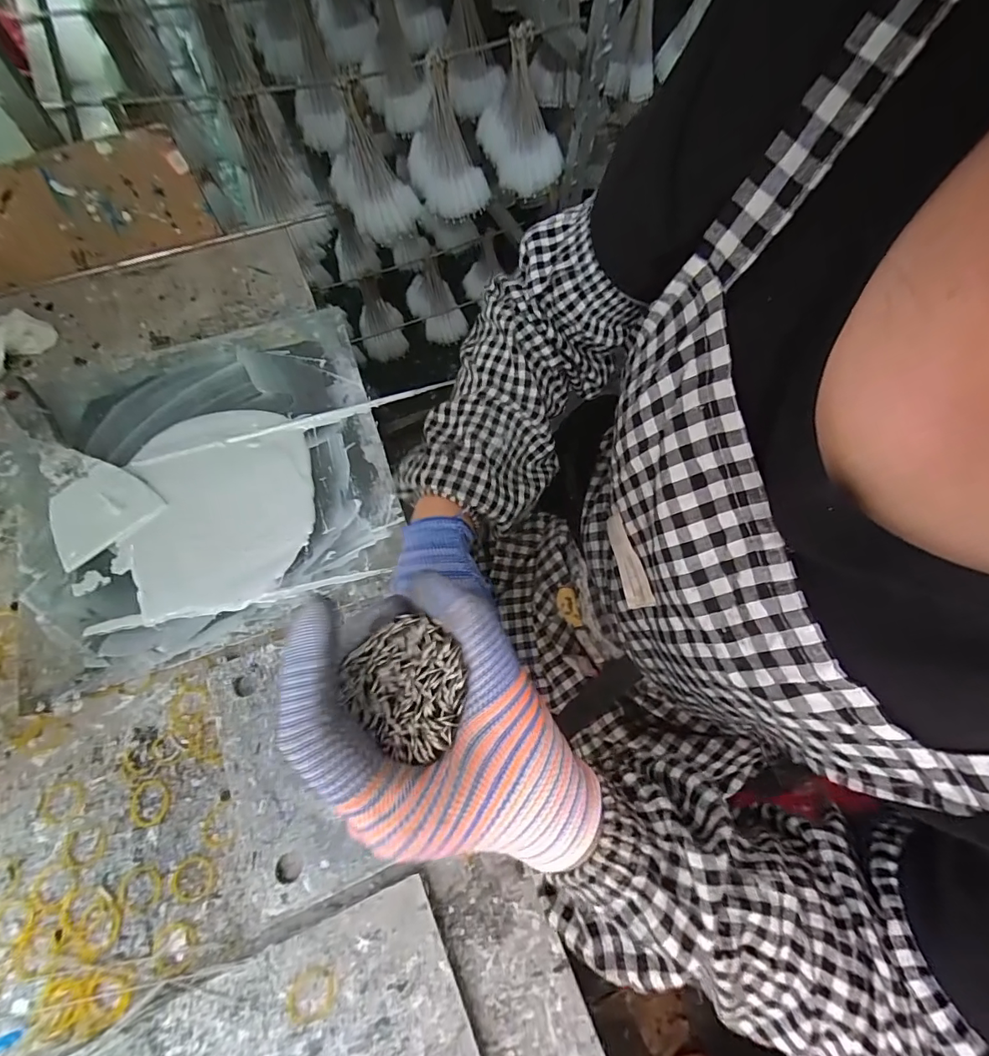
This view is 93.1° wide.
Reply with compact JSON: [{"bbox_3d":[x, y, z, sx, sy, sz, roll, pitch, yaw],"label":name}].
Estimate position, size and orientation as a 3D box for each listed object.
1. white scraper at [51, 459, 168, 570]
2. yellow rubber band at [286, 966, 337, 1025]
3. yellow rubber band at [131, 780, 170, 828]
[{"bbox_3d":[-0.372,-0.015,0.438,0.076,0.004,0.093,45,77,6],"label":"white scraper"},{"bbox_3d":[-0.125,0.319,0.320,0.033,0.004,0.029,-4,67,-5],"label":"yellow rubber band"},{"bbox_3d":[-0.268,0.213,0.363,0.029,0.004,0.032,-10,68,-7],"label":"yellow rubber band"}]

